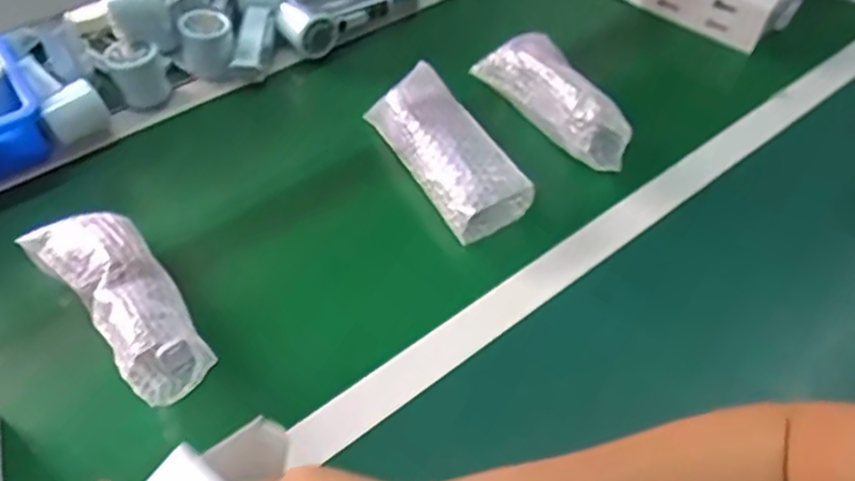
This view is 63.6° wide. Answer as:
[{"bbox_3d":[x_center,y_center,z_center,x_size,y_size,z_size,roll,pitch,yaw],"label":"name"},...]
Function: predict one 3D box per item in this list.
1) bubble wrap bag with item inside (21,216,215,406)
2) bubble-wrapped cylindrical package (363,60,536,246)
[{"bbox_3d":[-0.263,0.047,0.594,0.073,0.098,0.195,-37,62,-27],"label":"bubble wrap bag with item inside"},{"bbox_3d":[0.016,-0.090,0.731,0.083,0.090,0.196,-26,58,-21],"label":"bubble-wrapped cylindrical package"}]

